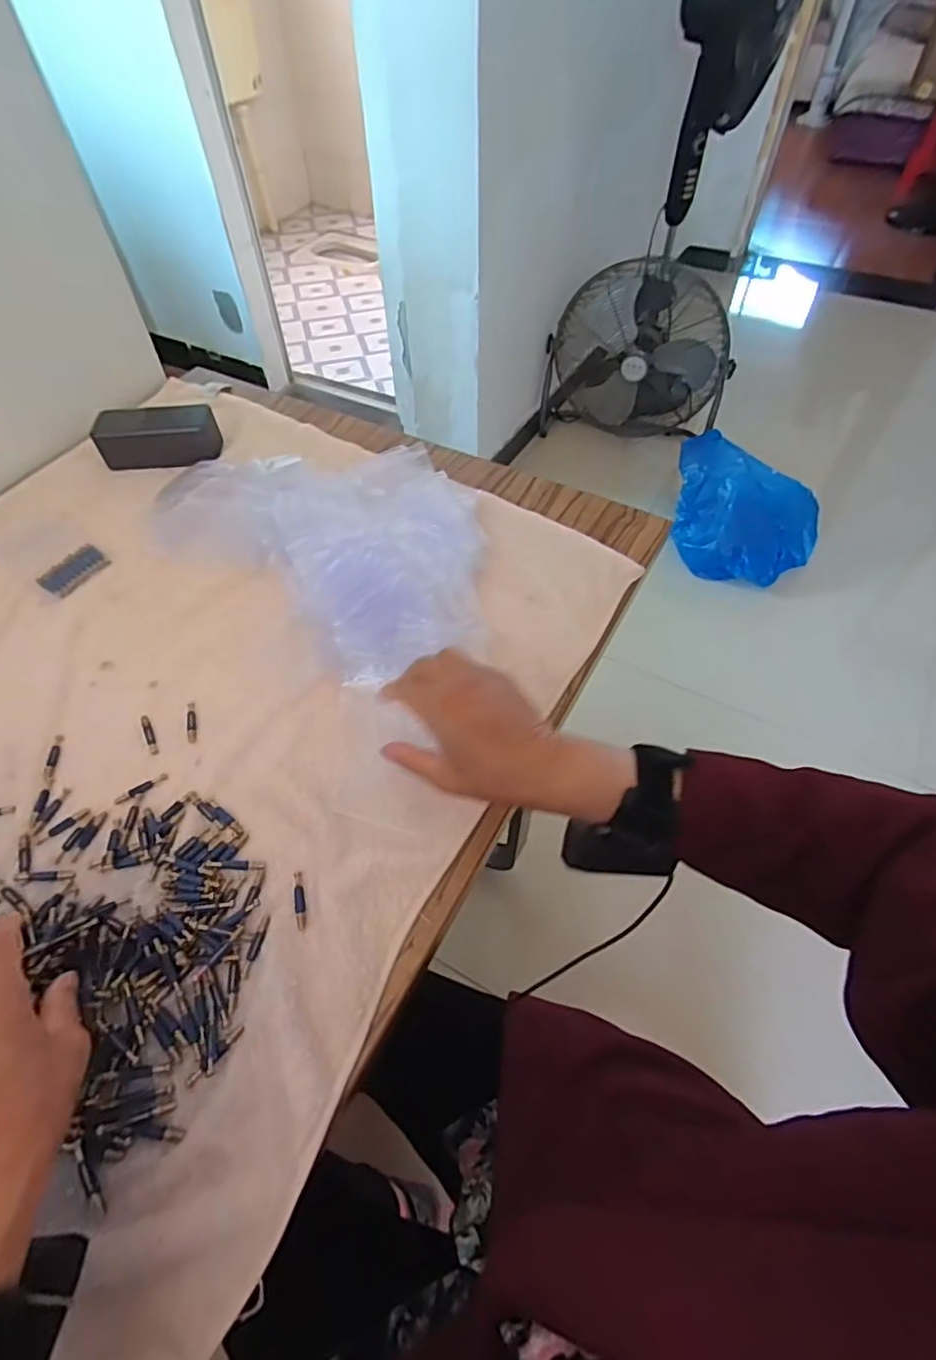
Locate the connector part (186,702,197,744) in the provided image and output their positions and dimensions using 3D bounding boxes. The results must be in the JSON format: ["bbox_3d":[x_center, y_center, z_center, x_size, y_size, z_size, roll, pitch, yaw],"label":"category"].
[{"bbox_3d":[-0.235,0.035,0.511,0.008,0.004,0.041,-16,56,-10],"label":"connector part"}]

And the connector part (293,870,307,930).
[{"bbox_3d":[-0.118,0.154,0.422,0.008,0.004,0.040,-12,55,-7],"label":"connector part"}]

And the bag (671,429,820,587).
[{"bbox_3d":[0.758,-0.448,1.629,0.371,0.214,0.308,10,55,8],"label":"bag"}]

